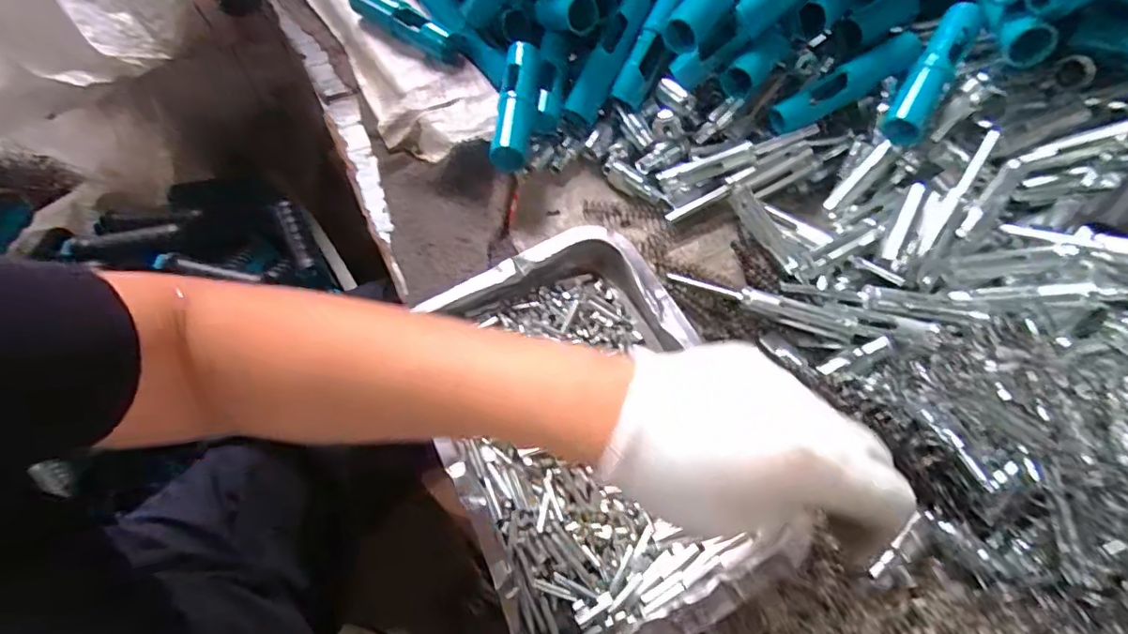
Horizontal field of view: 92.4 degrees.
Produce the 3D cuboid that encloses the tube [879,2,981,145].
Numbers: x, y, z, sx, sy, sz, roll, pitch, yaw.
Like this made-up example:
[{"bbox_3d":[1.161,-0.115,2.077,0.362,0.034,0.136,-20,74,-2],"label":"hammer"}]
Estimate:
[{"bbox_3d":[0.295,-0.197,0.431,0.030,0.033,0.118,31,84,16],"label":"tube"}]

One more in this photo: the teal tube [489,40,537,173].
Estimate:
[{"bbox_3d":[-0.040,-0.187,0.456,0.030,0.025,0.133,4,60,2],"label":"teal tube"}]

